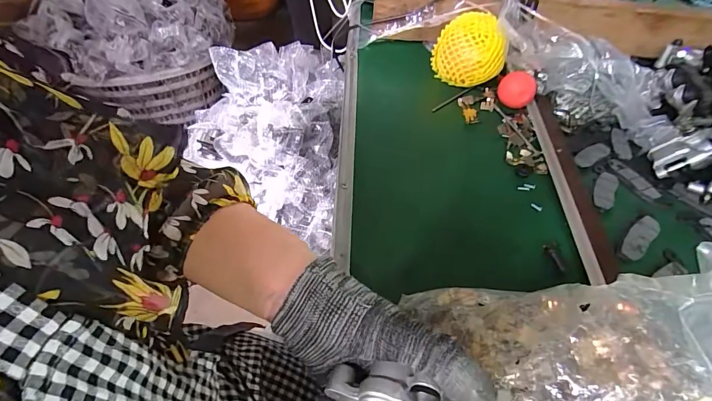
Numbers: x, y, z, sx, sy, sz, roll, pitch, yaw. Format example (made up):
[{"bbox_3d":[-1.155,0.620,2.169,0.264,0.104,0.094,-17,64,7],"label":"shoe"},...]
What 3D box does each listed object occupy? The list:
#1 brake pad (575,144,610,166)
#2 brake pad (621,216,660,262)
[{"bbox_3d":[0.324,-0.063,0.512,0.073,0.005,0.022,-26,61,-21],"label":"brake pad"},{"bbox_3d":[0.318,0.042,0.419,0.074,0.004,0.024,-36,65,-26],"label":"brake pad"}]

